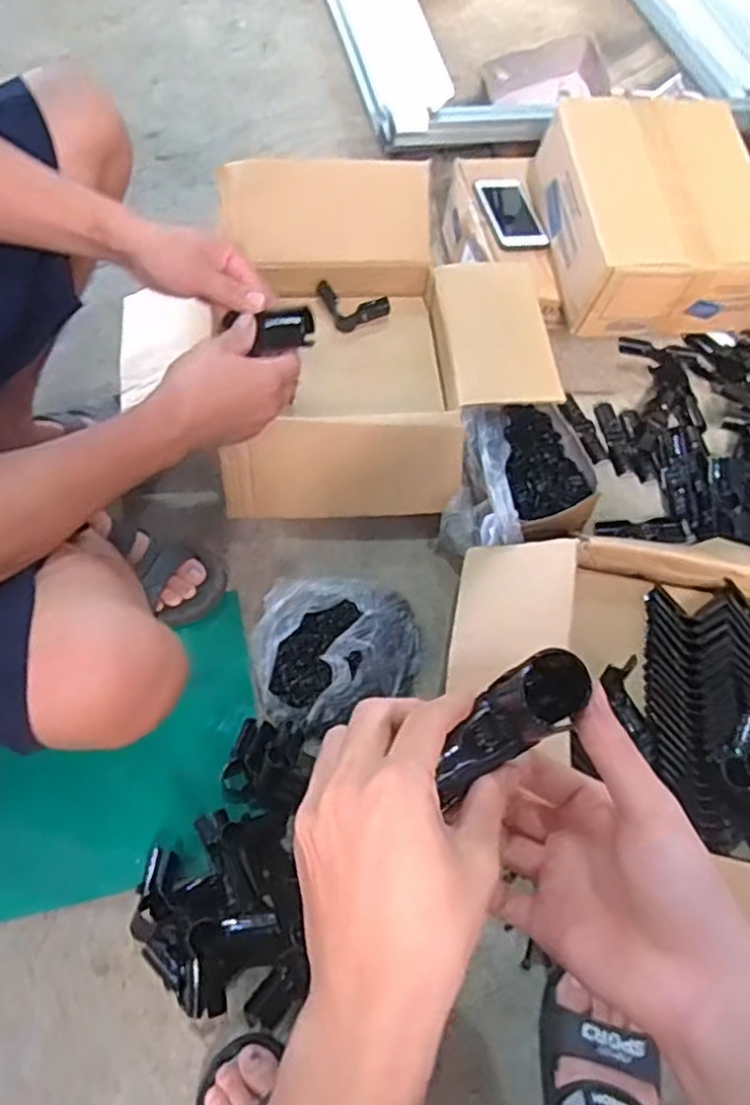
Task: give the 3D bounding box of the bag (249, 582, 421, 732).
[{"bbox_3d":[-0.045,0.108,0.833,0.203,0.084,0.171,-22,65,-17],"label":"bag"}]

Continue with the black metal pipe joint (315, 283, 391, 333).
[{"bbox_3d":[-0.038,-0.350,1.032,0.108,0.022,0.064,17,82,5],"label":"black metal pipe joint"}]

